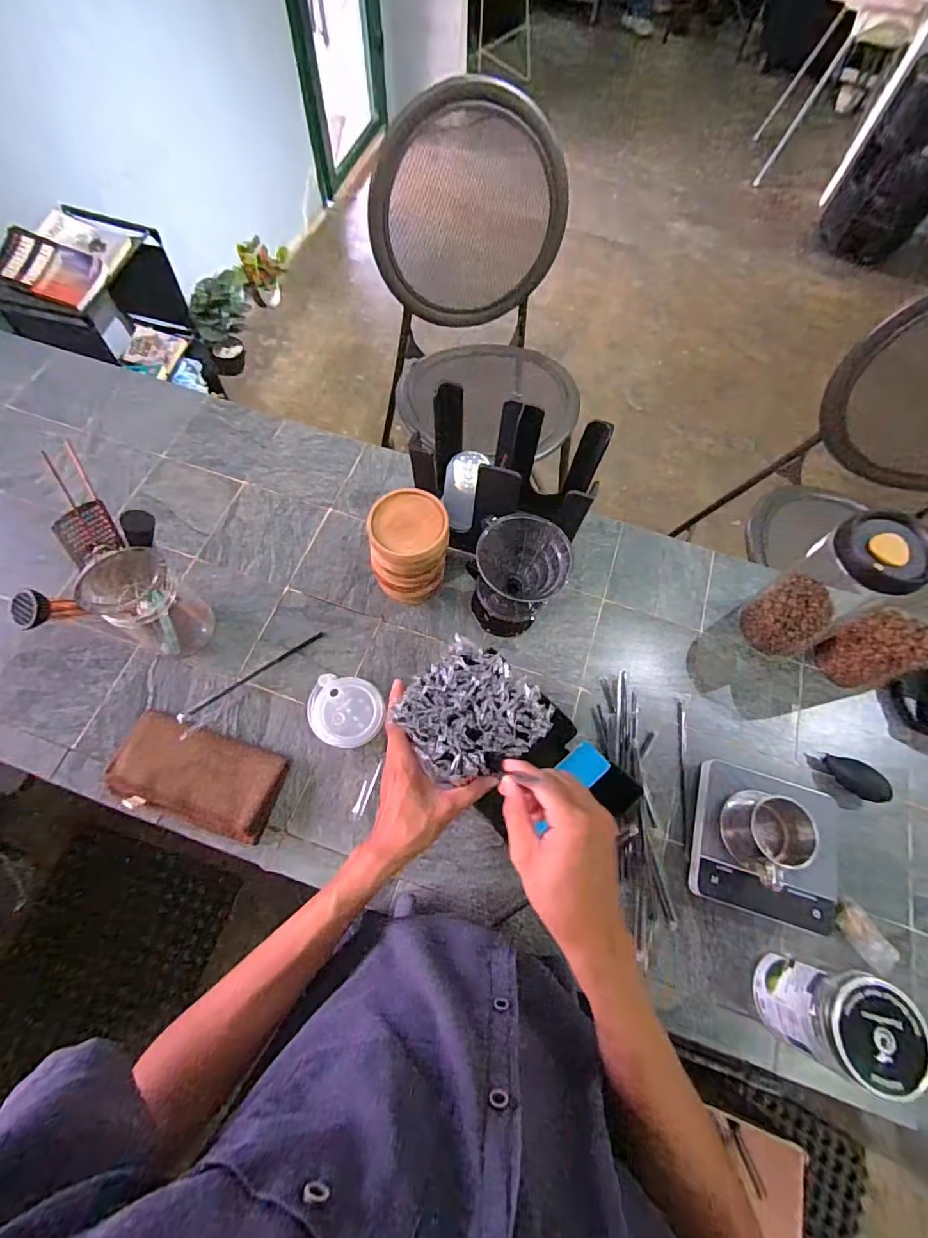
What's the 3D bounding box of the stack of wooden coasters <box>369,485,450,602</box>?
[{"bbox_3d":[-0.074,-0.083,0.671,0.101,0.165,0.093,-16,69,-10],"label":"stack of wooden coasters"}]

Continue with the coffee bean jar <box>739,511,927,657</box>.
[{"bbox_3d":[0.454,-0.033,0.635,0.091,0.228,0.092,1,66,-2],"label":"coffee bean jar"}]

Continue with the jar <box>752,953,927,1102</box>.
[{"bbox_3d":[0.369,0.395,0.497,0.088,0.118,0.083,1,66,-2],"label":"jar"}]

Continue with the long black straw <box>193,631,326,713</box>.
[{"bbox_3d":[-0.276,0.070,0.677,0.190,0.004,0.010,-34,71,-16],"label":"long black straw"}]

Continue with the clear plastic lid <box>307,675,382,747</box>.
[{"bbox_3d":[-0.153,0.121,0.650,0.093,0.028,0.087,1,66,-2],"label":"clear plastic lid"}]

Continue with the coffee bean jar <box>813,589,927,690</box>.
[{"bbox_3d":[0.553,0.011,0.619,0.088,0.226,0.094,1,66,-2],"label":"coffee bean jar"}]

